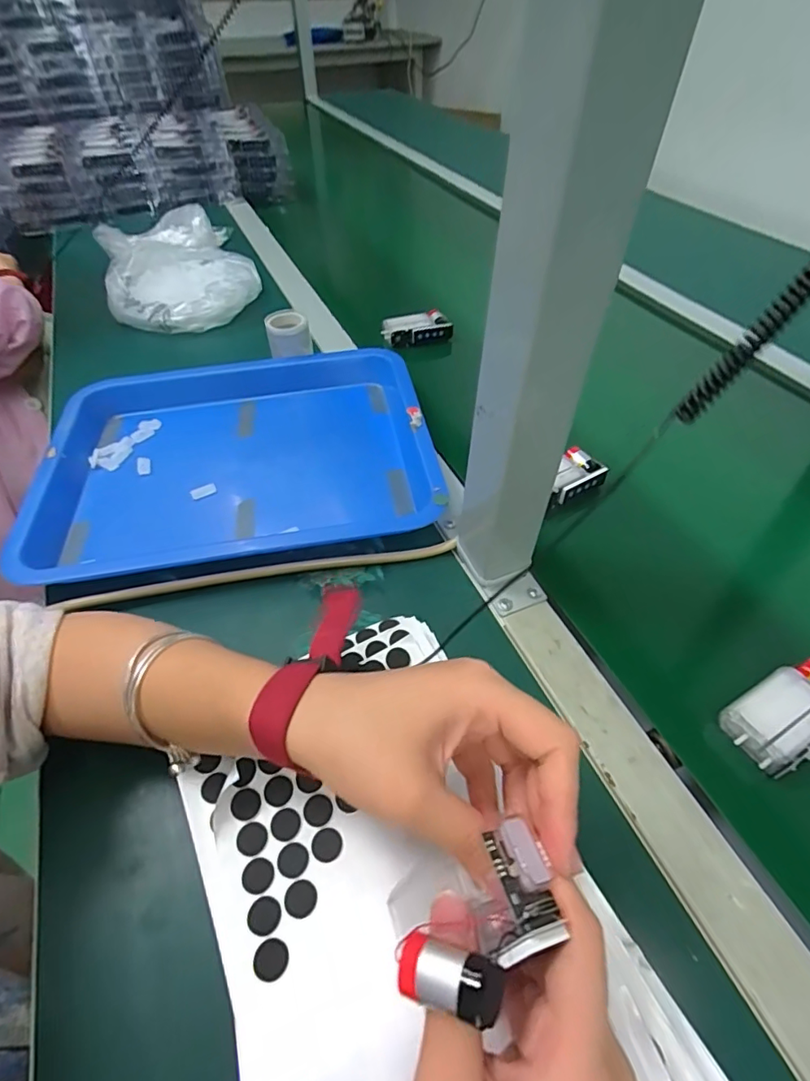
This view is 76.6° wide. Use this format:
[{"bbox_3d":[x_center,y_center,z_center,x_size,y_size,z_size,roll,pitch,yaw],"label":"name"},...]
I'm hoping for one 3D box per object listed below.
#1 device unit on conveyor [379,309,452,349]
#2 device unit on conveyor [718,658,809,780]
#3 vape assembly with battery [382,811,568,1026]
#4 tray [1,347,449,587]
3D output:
[{"bbox_3d":[0.015,-0.247,0.603,0.079,0.034,0.022,-15,50,-11],"label":"device unit on conveyor"},{"bbox_3d":[0.229,0.102,0.302,0.075,0.019,0.044,-24,52,-17],"label":"device unit on conveyor"},{"bbox_3d":[0.023,0.124,0.167,0.053,0.024,0.044,-12,48,-10],"label":"vape assembly with battery"},{"bbox_3d":[-0.142,-0.080,0.451,0.332,0.040,0.250,-12,50,-8],"label":"tray"}]

